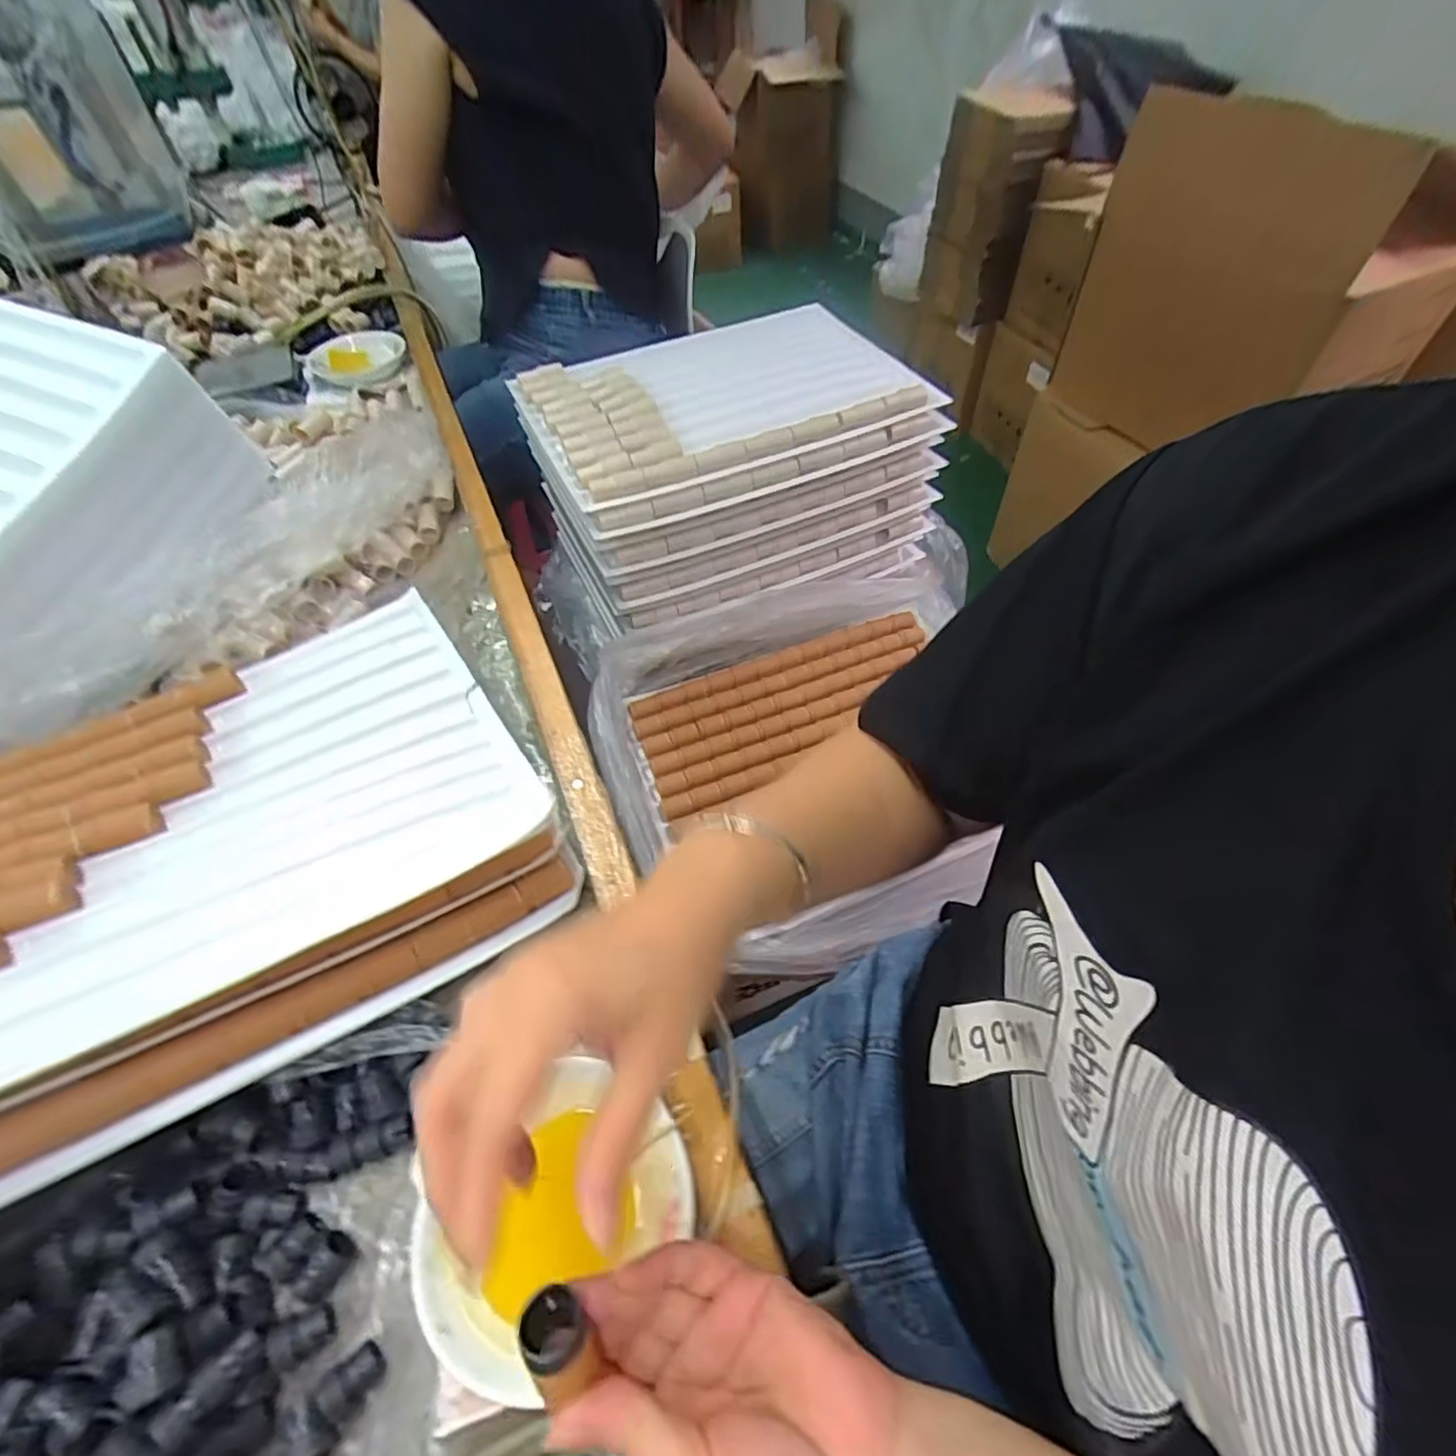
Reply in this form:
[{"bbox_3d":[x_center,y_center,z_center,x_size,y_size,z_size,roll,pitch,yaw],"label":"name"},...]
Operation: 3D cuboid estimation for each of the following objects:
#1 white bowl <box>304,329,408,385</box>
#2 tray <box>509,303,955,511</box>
[{"bbox_3d":[-0.547,-0.537,0.939,0.135,0.033,0.109,-1,53,2],"label":"white bowl"},{"bbox_3d":[-0.002,-0.416,0.784,0.460,0.033,0.306,-22,55,-13],"label":"tray"}]

